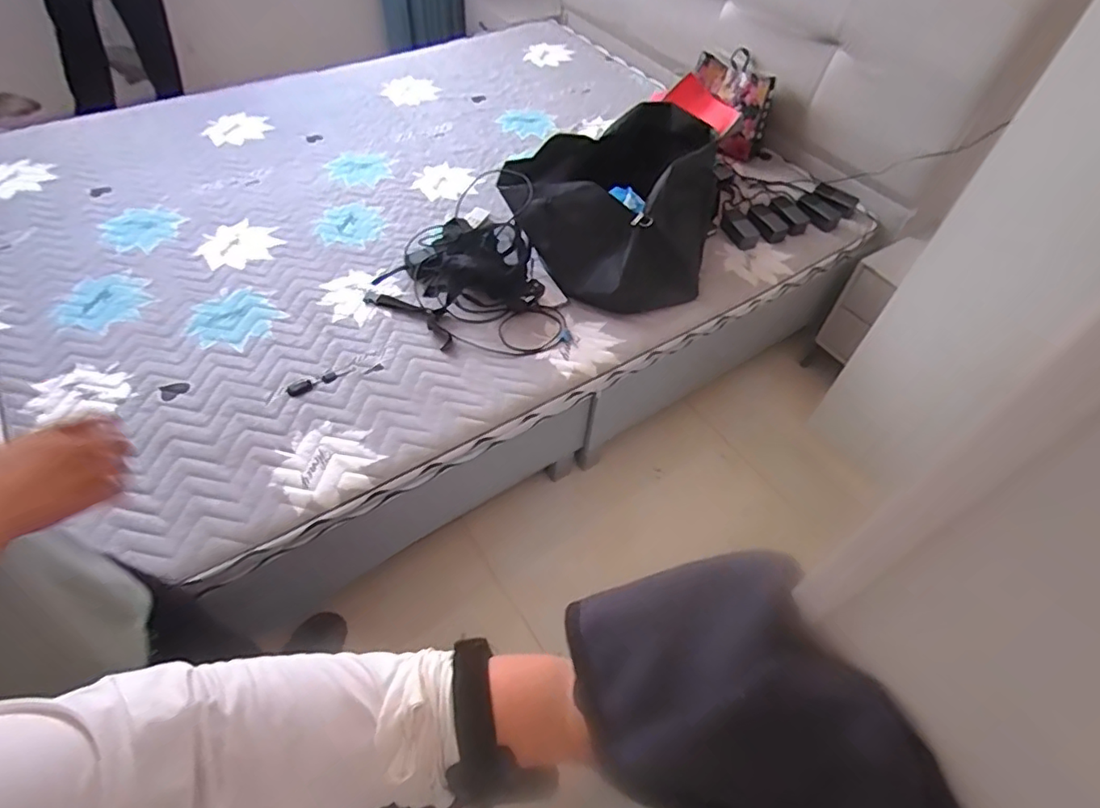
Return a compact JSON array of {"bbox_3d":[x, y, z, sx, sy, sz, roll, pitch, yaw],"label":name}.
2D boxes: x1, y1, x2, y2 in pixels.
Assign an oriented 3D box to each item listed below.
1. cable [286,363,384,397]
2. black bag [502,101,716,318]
[{"bbox_3d":[-0.479,-0.061,1.296,0.206,0.014,0.042,-20,56,-18],"label":"cable"},{"bbox_3d":[0.197,-0.510,1.534,0.542,0.287,0.497,-14,52,-21],"label":"black bag"}]

